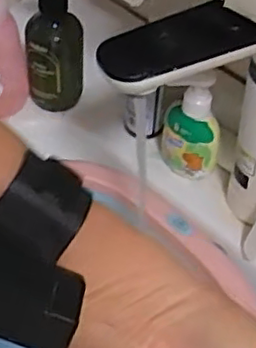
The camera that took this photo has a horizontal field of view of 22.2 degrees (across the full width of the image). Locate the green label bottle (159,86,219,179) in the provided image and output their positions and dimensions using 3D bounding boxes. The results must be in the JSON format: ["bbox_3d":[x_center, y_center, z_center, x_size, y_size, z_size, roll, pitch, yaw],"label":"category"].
[{"bbox_3d":[0.063,-0.047,0.654,0.057,0.109,0.044,11,49,6],"label":"green label bottle"}]

